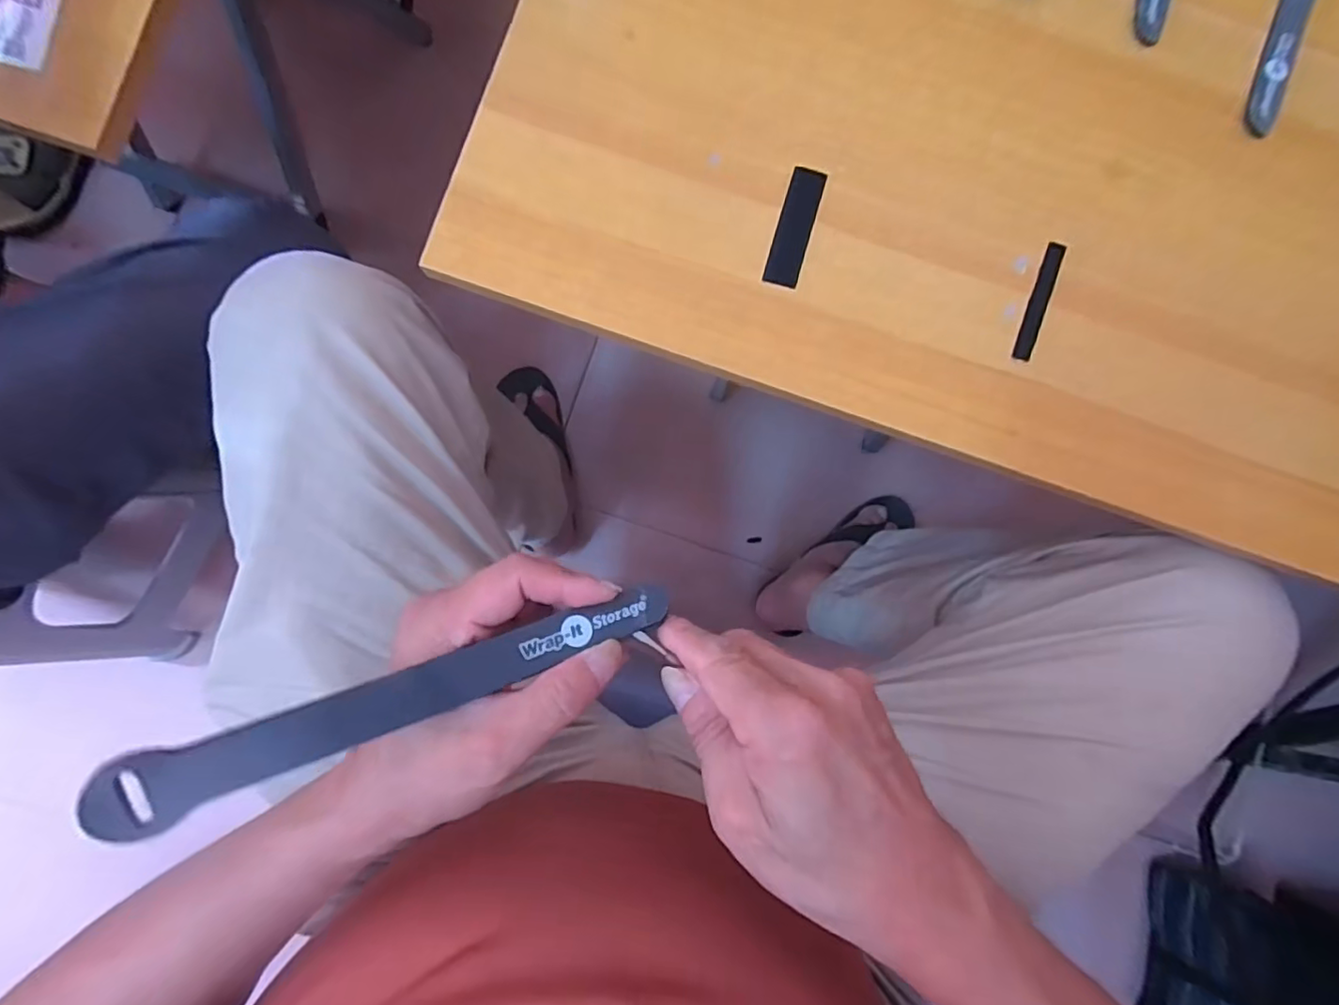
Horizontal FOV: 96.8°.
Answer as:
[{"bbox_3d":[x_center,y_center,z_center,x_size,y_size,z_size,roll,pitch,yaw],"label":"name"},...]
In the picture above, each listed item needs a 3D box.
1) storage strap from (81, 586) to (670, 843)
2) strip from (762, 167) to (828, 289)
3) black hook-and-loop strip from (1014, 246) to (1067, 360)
[{"bbox_3d":[-0.090,0.070,0.225,0.197,0.009,0.022,-16,87,-26],"label":"storage strap"},{"bbox_3d":[0.071,-0.154,0.333,0.020,0.004,0.069,16,87,-1],"label":"strip"},{"bbox_3d":[0.208,-0.113,0.333,0.011,0.004,0.070,21,87,0],"label":"black hook-and-loop strip"}]

